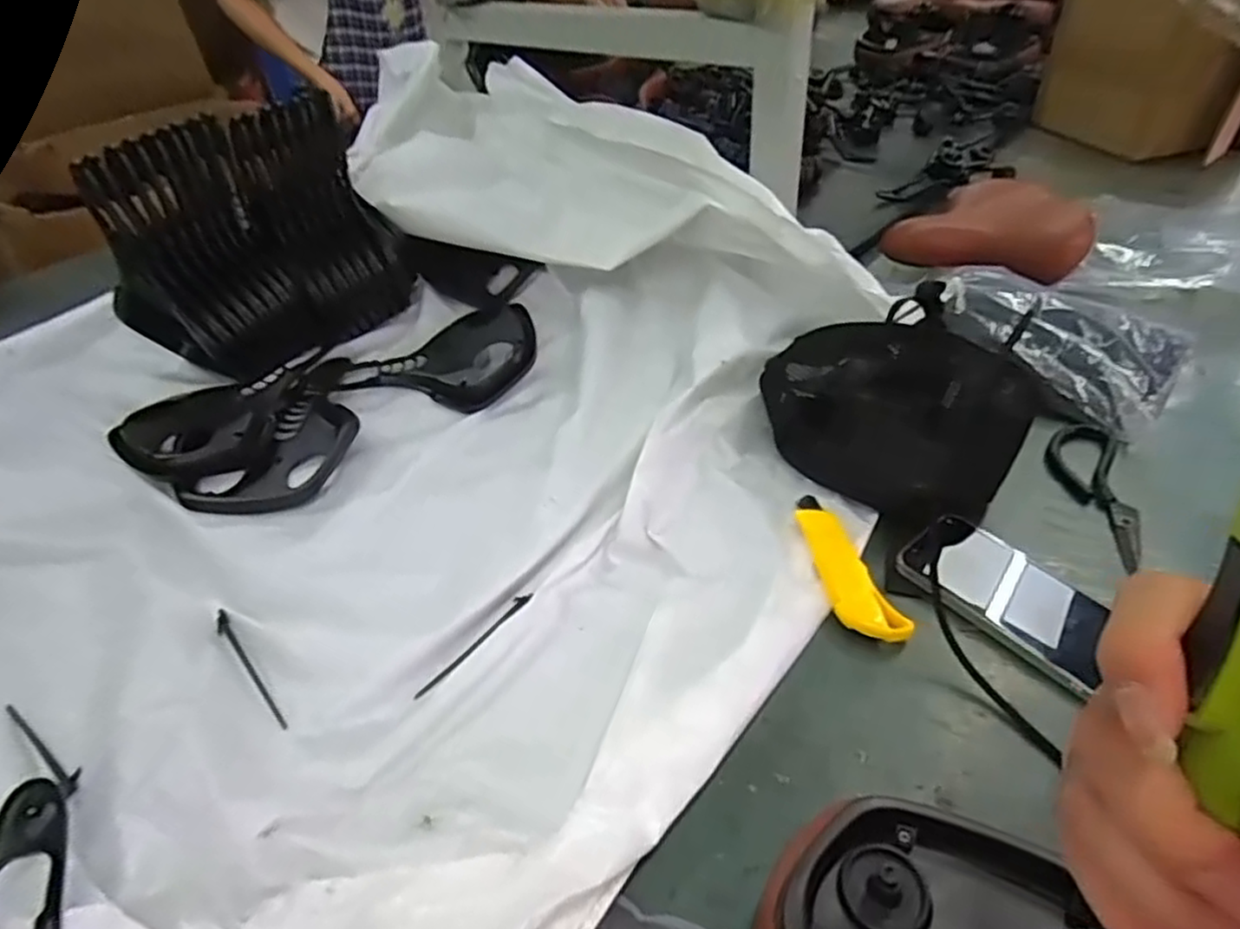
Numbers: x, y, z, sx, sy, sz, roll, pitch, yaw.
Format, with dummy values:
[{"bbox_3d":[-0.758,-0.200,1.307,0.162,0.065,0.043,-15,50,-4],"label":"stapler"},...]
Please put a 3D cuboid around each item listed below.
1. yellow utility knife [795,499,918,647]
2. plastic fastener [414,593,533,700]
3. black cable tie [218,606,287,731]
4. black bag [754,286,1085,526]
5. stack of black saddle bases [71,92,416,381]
[{"bbox_3d":[0.171,0.077,0.545,0.041,0.016,0.147,-13,45,-7],"label":"yellow utility knife"},{"bbox_3d":[-0.109,0.133,0.520,0.009,0.004,0.110,30,55,31],"label":"plastic fastener"},{"bbox_3d":[-0.263,0.144,0.489,0.010,0.012,0.115,-33,50,-25],"label":"black cable tie"},{"bbox_3d":[0.228,-0.050,0.603,0.228,0.099,0.135,25,52,28],"label":"black bag"},{"bbox_3d":[-0.400,-0.251,0.766,0.186,0.221,0.264,25,52,28],"label":"stack of black saddle bases"}]

